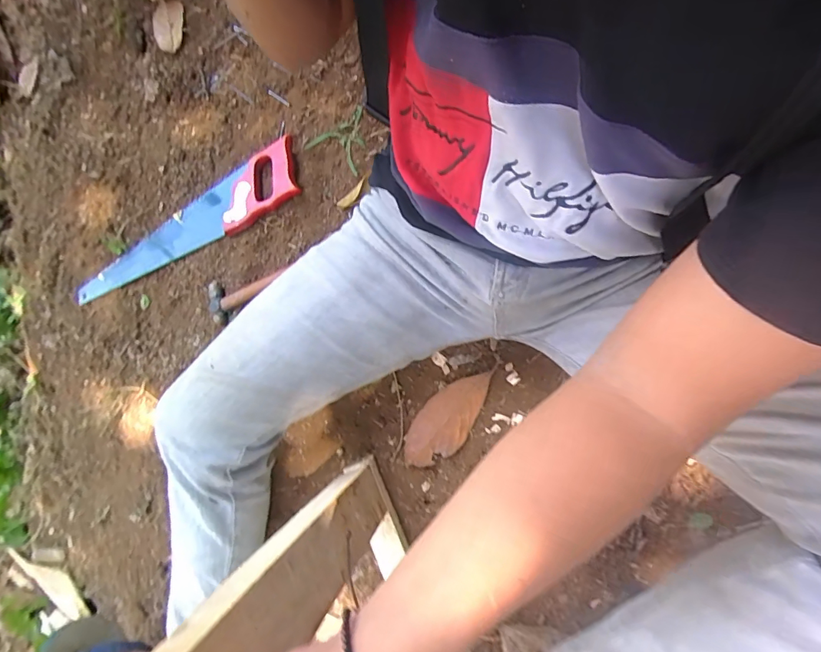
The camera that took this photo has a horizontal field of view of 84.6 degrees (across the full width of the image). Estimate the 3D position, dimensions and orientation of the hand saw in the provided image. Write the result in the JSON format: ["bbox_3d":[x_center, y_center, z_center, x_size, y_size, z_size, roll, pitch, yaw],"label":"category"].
[{"bbox_3d":[-0.364,-0.145,0.705,0.442,0.026,0.093,-23,79,20],"label":"hand saw"}]

